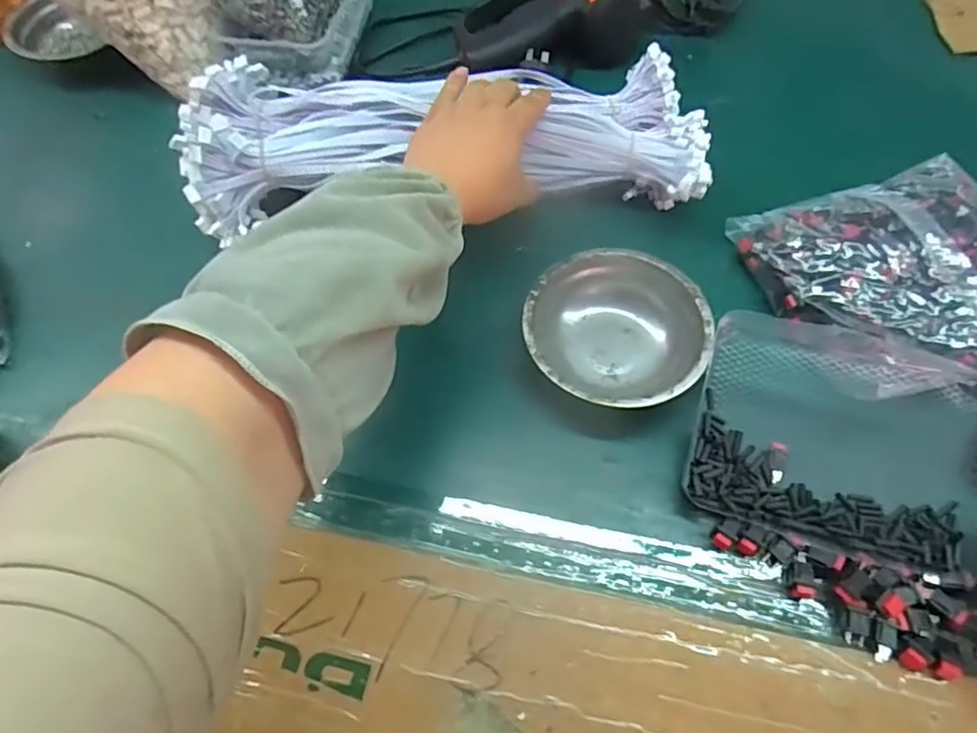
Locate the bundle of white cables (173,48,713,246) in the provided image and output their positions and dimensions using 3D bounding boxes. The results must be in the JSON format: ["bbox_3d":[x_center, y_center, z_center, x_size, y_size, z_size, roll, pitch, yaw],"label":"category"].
[{"bbox_3d":[-0.035,-0.181,0.500,0.405,0.065,0.163,2,62,1],"label":"bundle of white cables"}]

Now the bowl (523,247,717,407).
[{"bbox_3d":[0.090,-0.022,0.437,0.123,0.038,0.120,17,64,11],"label":"bowl"}]

